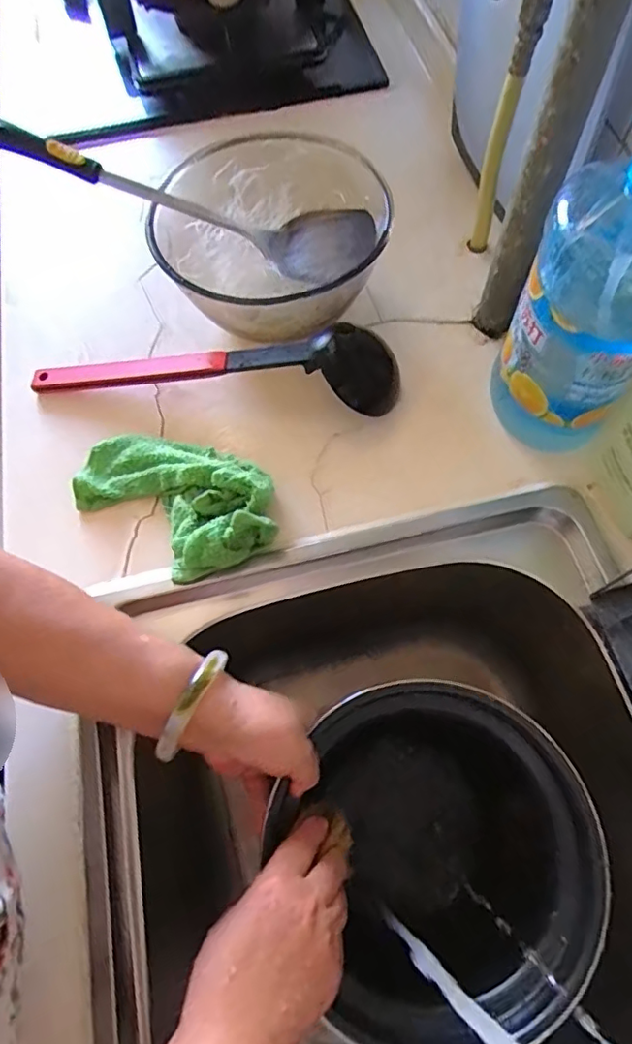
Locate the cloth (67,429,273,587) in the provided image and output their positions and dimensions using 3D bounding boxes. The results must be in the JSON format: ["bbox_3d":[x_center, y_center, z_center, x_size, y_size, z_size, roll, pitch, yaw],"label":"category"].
[{"bbox_3d":[-0.116,-0.028,0.454,0.180,0.048,0.110,33,72,15],"label":"cloth"}]

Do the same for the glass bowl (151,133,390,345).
[{"bbox_3d":[-0.034,-0.243,0.518,0.196,0.120,0.203,-1,66,2],"label":"glass bowl"}]

